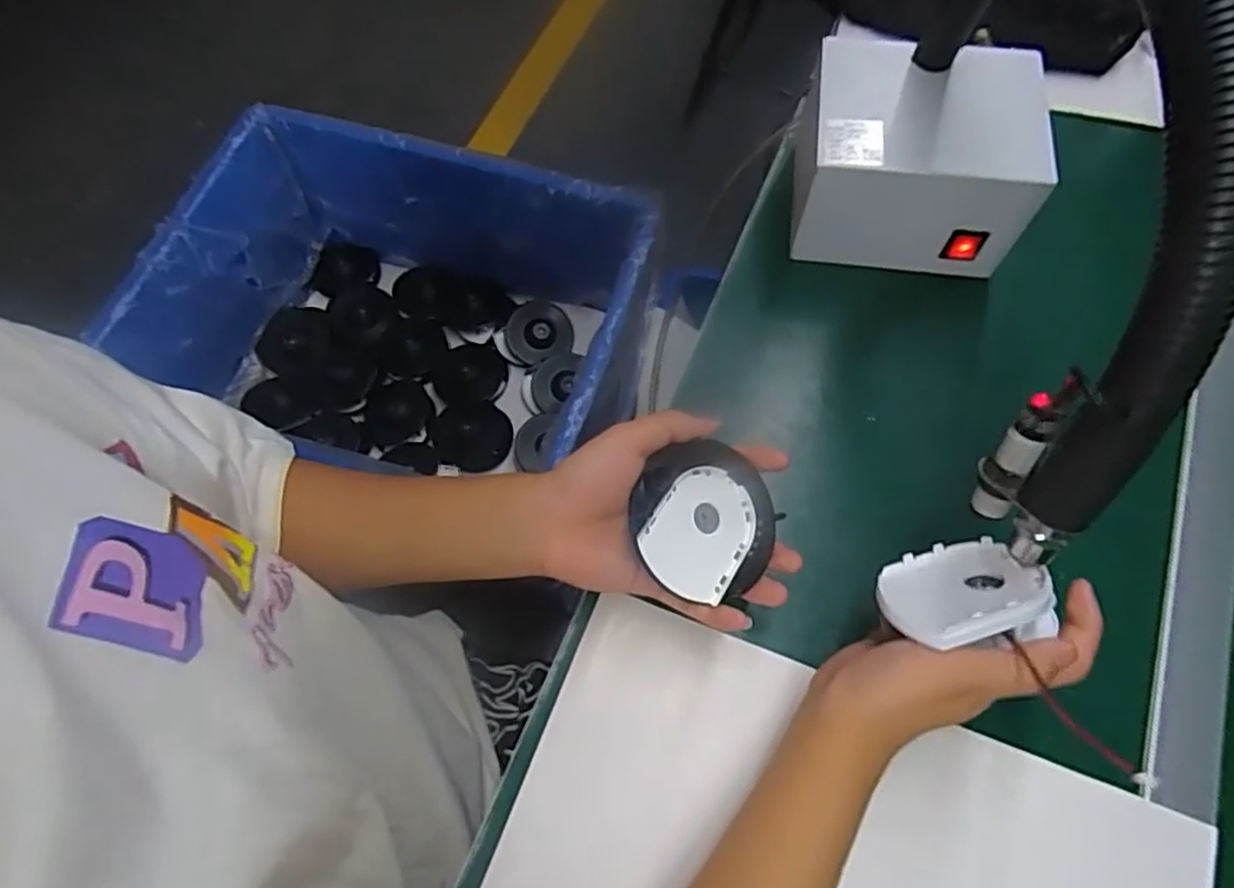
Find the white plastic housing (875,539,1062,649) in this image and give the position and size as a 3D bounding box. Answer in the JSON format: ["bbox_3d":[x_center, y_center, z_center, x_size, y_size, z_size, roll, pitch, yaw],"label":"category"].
[{"bbox_3d":[0.182,0.083,0.358,0.079,0.061,0.037,-23,110,2],"label":"white plastic housing"}]

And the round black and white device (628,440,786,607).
[{"bbox_3d":[0.048,0.048,0.415,0.089,0.032,0.088,34,68,-12],"label":"round black and white device"}]

